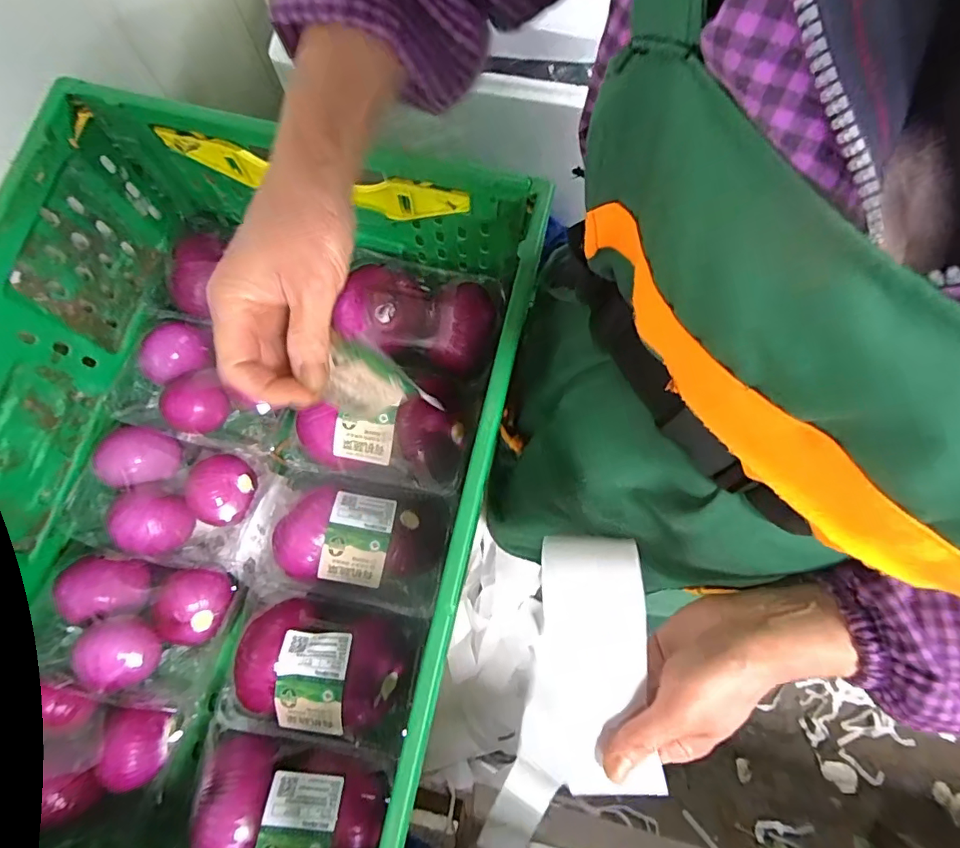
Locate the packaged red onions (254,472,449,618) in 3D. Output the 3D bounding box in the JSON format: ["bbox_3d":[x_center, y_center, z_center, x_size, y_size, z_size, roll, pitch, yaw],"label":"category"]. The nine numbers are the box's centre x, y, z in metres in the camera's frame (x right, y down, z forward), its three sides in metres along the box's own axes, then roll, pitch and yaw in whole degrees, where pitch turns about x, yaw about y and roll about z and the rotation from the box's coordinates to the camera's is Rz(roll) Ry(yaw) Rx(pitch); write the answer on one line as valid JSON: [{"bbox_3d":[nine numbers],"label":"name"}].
[{"bbox_3d":[-0.132,0.111,0.469,0.181,0.076,0.114,6,77,1],"label":"packaged red onions"}]

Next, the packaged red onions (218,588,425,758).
[{"bbox_3d":[-0.145,0.216,0.438,0.177,0.086,0.115,11,77,2],"label":"packaged red onions"}]

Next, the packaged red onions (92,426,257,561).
[{"bbox_3d":[-0.298,0.071,0.475,0.143,0.062,0.111,19,77,4],"label":"packaged red onions"}]

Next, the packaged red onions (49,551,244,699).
[{"bbox_3d":[-0.305,0.178,0.438,0.139,0.073,0.105,9,77,2],"label":"packaged red onions"}]

